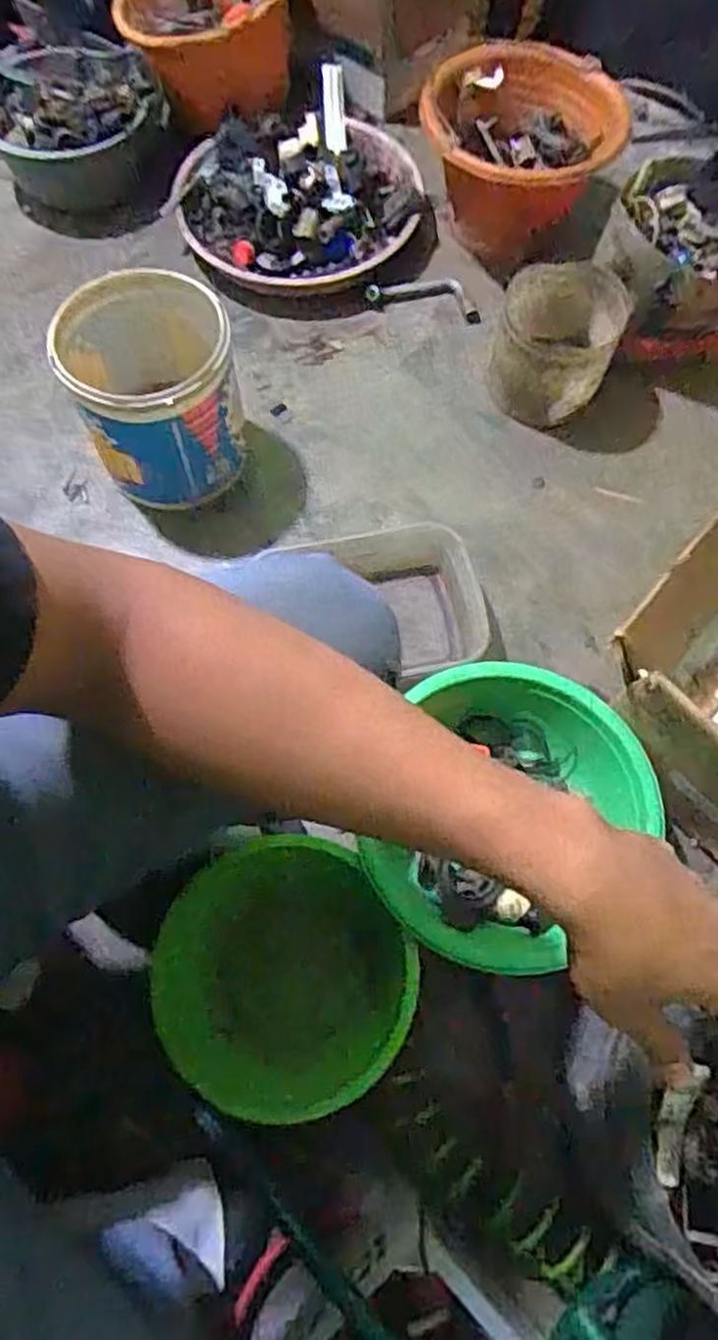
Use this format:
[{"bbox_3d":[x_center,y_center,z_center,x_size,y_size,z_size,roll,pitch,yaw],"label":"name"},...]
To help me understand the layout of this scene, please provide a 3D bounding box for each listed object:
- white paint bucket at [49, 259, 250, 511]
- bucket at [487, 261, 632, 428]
[{"bbox_3d":[-0.228,-0.311,0.877,0.178,0.190,0.187,-17,69,-8],"label":"white paint bucket"},{"bbox_3d":[0.241,-0.400,0.952,0.139,0.142,0.134,0,68,-1],"label":"bucket"}]

